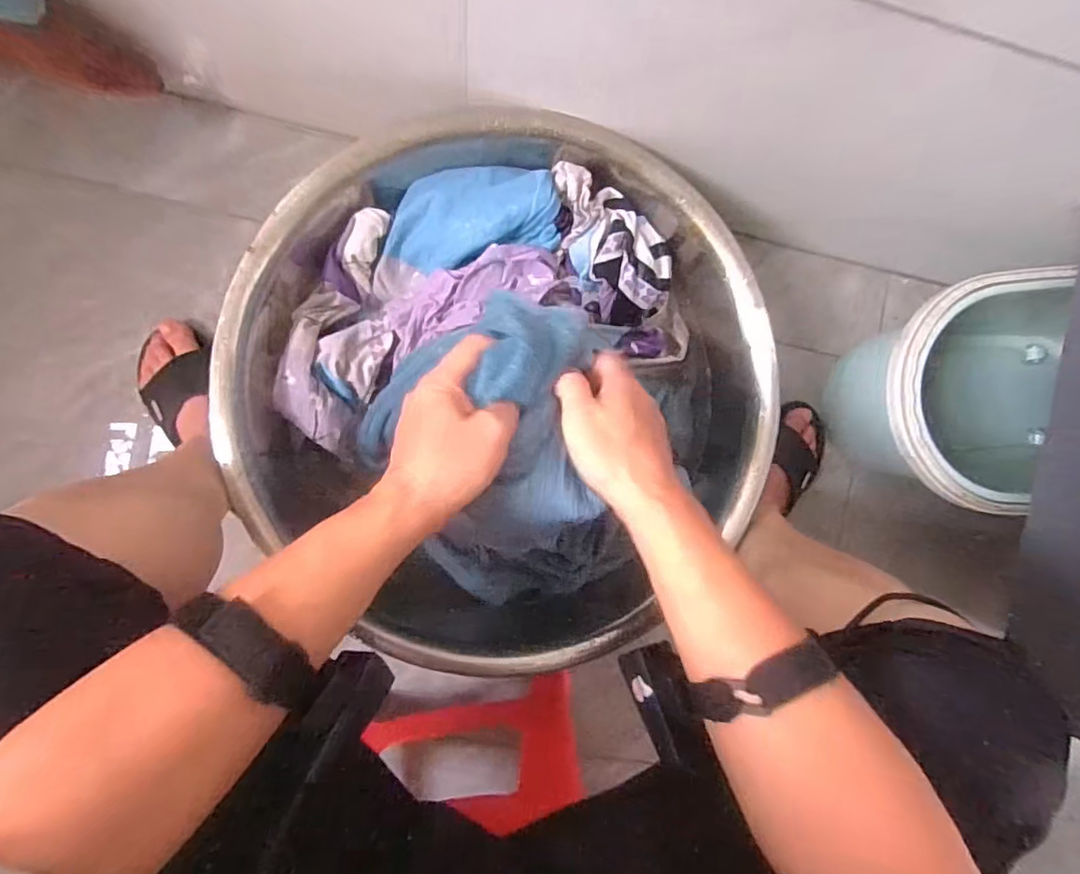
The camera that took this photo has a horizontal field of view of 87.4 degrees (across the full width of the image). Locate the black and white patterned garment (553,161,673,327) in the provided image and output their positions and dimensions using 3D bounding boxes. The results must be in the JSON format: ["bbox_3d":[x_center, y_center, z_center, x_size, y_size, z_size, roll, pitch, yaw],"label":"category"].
[{"bbox_3d":[0.078,-0.215,0.627,0.108,0.075,0.184,-37,97,-6],"label":"black and white patterned garment"}]

